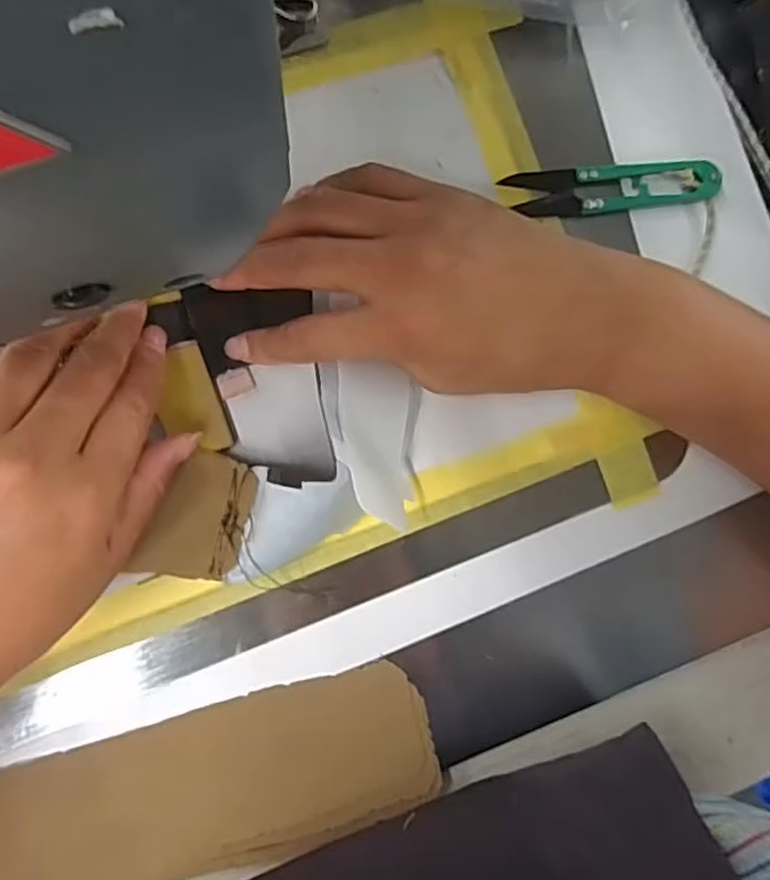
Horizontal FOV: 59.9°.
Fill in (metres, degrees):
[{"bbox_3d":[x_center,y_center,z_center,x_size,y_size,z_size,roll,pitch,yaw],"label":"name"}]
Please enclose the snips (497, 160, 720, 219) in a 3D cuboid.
[{"bbox_3d":[0.108,-0.120,0.315,0.099,0.010,0.023,-8,87,-7],"label":"snips"}]

